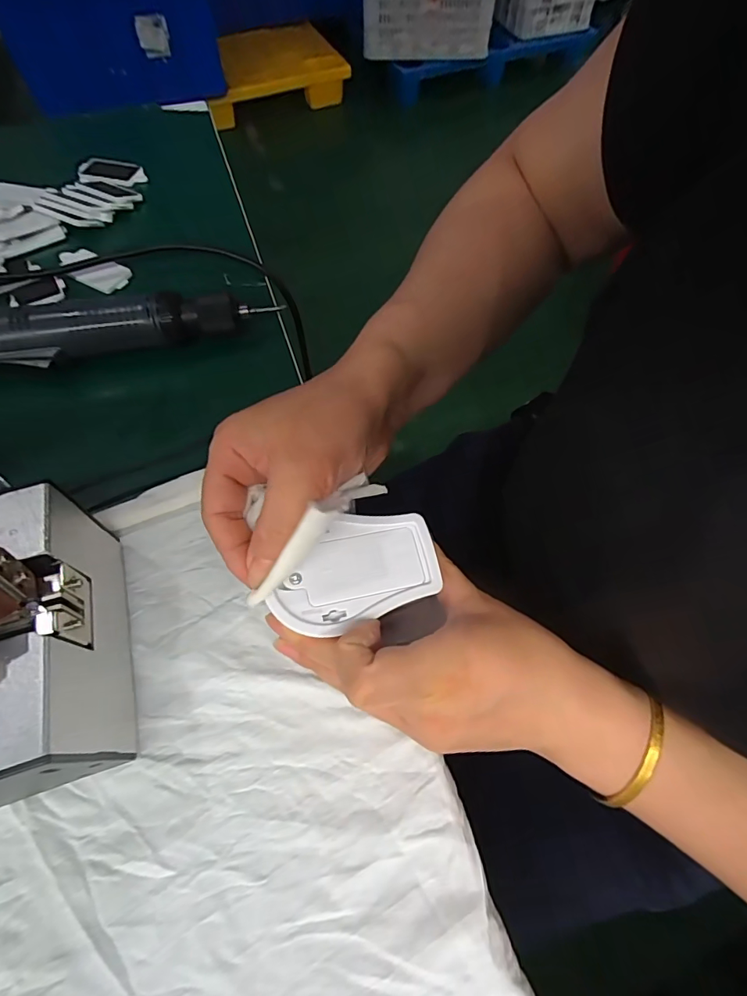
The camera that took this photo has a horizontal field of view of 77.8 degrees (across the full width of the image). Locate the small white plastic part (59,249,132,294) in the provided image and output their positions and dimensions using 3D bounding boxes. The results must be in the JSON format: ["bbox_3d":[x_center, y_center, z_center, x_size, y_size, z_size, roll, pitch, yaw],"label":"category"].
[{"bbox_3d":[-0.252,-0.205,0.410,0.066,0.007,0.028,24,64,11],"label":"small white plastic part"}]

